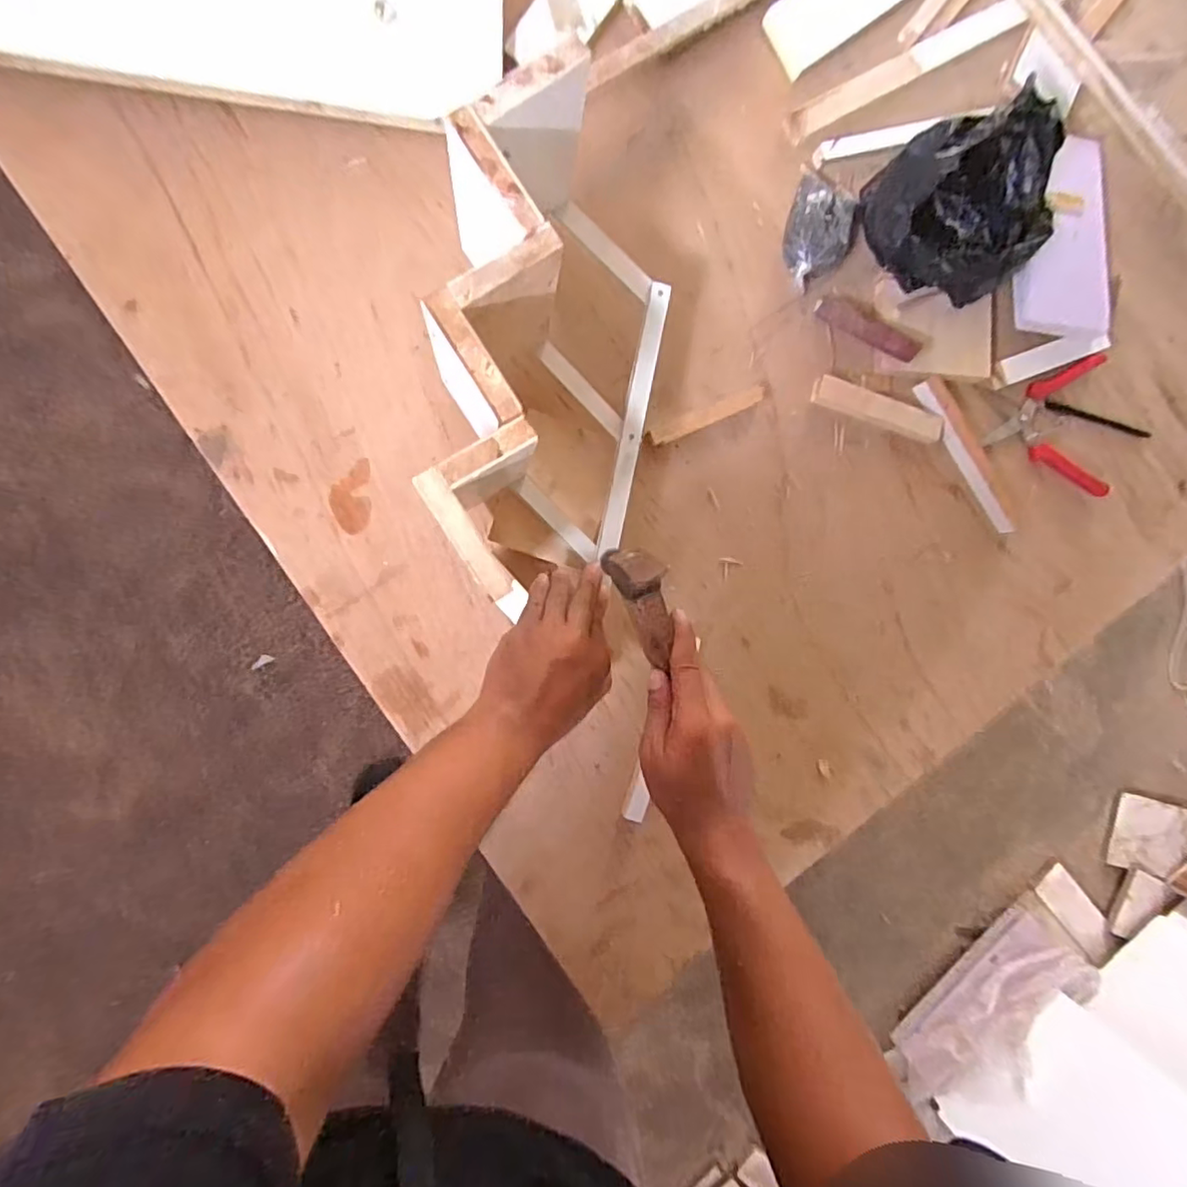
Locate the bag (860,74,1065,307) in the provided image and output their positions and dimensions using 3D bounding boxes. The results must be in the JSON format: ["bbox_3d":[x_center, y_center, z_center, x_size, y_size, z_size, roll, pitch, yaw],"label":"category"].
[{"bbox_3d":[0.377,-0.385,0.598,0.193,0.069,0.159,-29,95,-7],"label":"bag"}]

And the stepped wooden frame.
[{"bbox_3d":[-0.028,-0.168,0.465,0.167,0.170,0.351,9,89,-9],"label":"stepped wooden frame"}]

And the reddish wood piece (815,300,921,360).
[{"bbox_3d":[0.276,-0.266,0.609,0.110,0.014,0.021,36,85,15],"label":"reddish wood piece"}]

